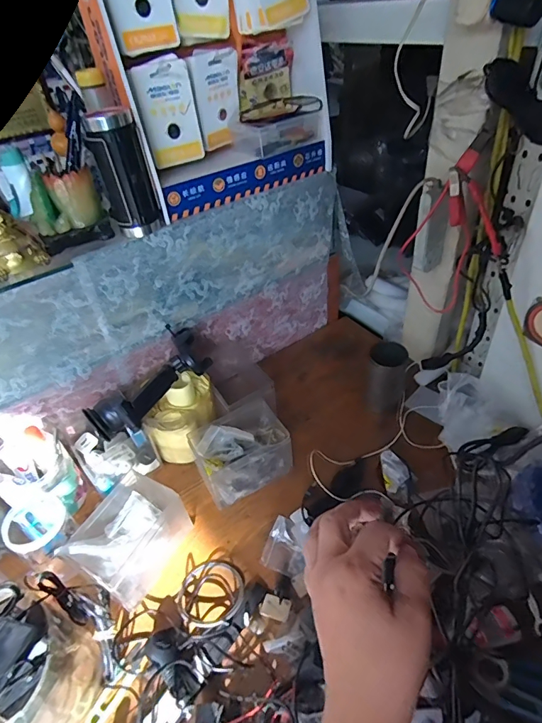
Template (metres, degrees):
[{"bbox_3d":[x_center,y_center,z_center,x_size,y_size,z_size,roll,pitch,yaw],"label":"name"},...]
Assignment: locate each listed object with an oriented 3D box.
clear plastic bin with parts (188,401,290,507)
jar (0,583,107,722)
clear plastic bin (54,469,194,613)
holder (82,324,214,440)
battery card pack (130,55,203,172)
[{"bbox_3d":[-0.049,0.140,0.667,0.135,0.085,0.106,-26,45,-21],"label":"clear plastic bin with parts"},{"bbox_3d":[-0.262,0.316,0.444,0.110,0.152,0.127,13,45,21],"label":"jar"},{"bbox_3d":[-0.194,0.235,0.581,0.108,0.088,0.144,17,47,24],"label":"clear plastic bin"},{"bbox_3d":[-0.184,0.026,0.661,0.216,0.071,0.098,-35,49,-28],"label":"holder"},{"bbox_3d":[-0.144,-0.351,0.608,0.079,0.130,0.009,-26,41,-17],"label":"battery card pack"}]

